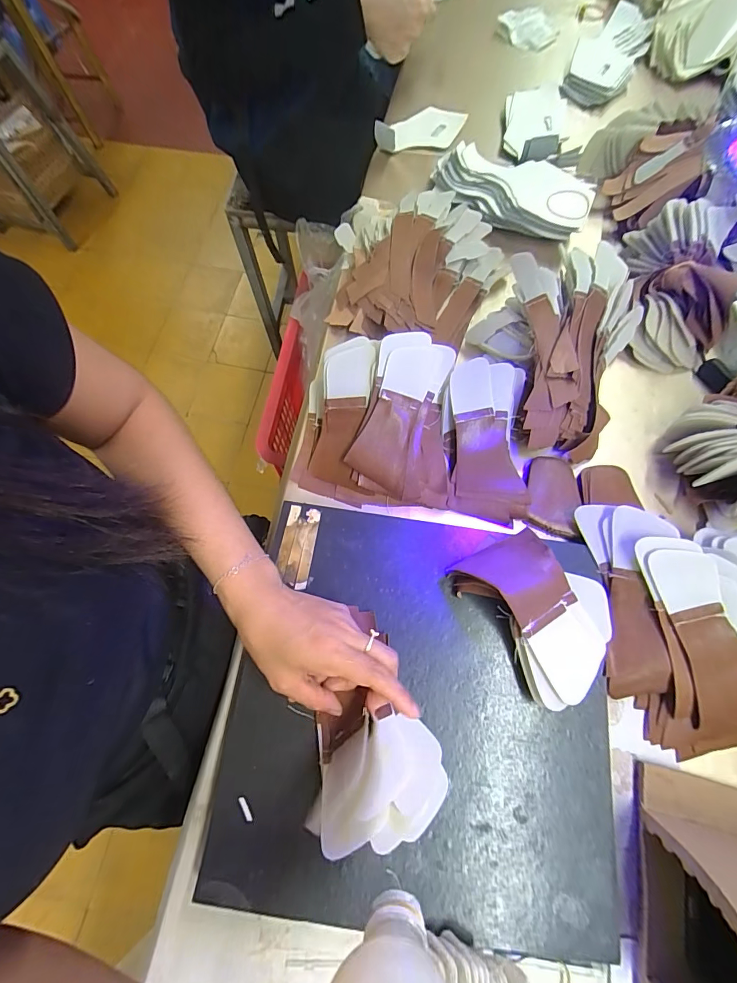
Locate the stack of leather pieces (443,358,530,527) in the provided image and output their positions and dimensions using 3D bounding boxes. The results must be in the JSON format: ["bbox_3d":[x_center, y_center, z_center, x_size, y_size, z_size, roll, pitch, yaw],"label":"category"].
[{"bbox_3d":[0.120,-0.055,0.426,0.083,0.035,0.162,4,70,2],"label":"stack of leather pieces"}]

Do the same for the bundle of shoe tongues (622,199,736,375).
[{"bbox_3d":[0.358,-0.236,0.473,0.106,0.092,0.189,4,85,2],"label":"bundle of shoe tongues"}]

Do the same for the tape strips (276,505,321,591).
[{"bbox_3d":[-0.067,0.051,0.386,0.031,0.005,0.076,7,70,3],"label":"tape strips"}]

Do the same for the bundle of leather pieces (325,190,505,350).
[{"bbox_3d":[0.061,-0.290,0.519,0.207,0.035,0.240,6,70,3],"label":"bundle of leather pieces"}]

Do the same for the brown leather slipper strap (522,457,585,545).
[{"bbox_3d":[0.189,0.004,0.419,0.061,0.011,0.084,17,71,6],"label":"brown leather slipper strap"}]

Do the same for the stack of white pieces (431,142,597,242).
[{"bbox_3d":[0.185,-0.399,0.542,0.210,0.035,0.095,23,72,8],"label":"stack of white pieces"}]

